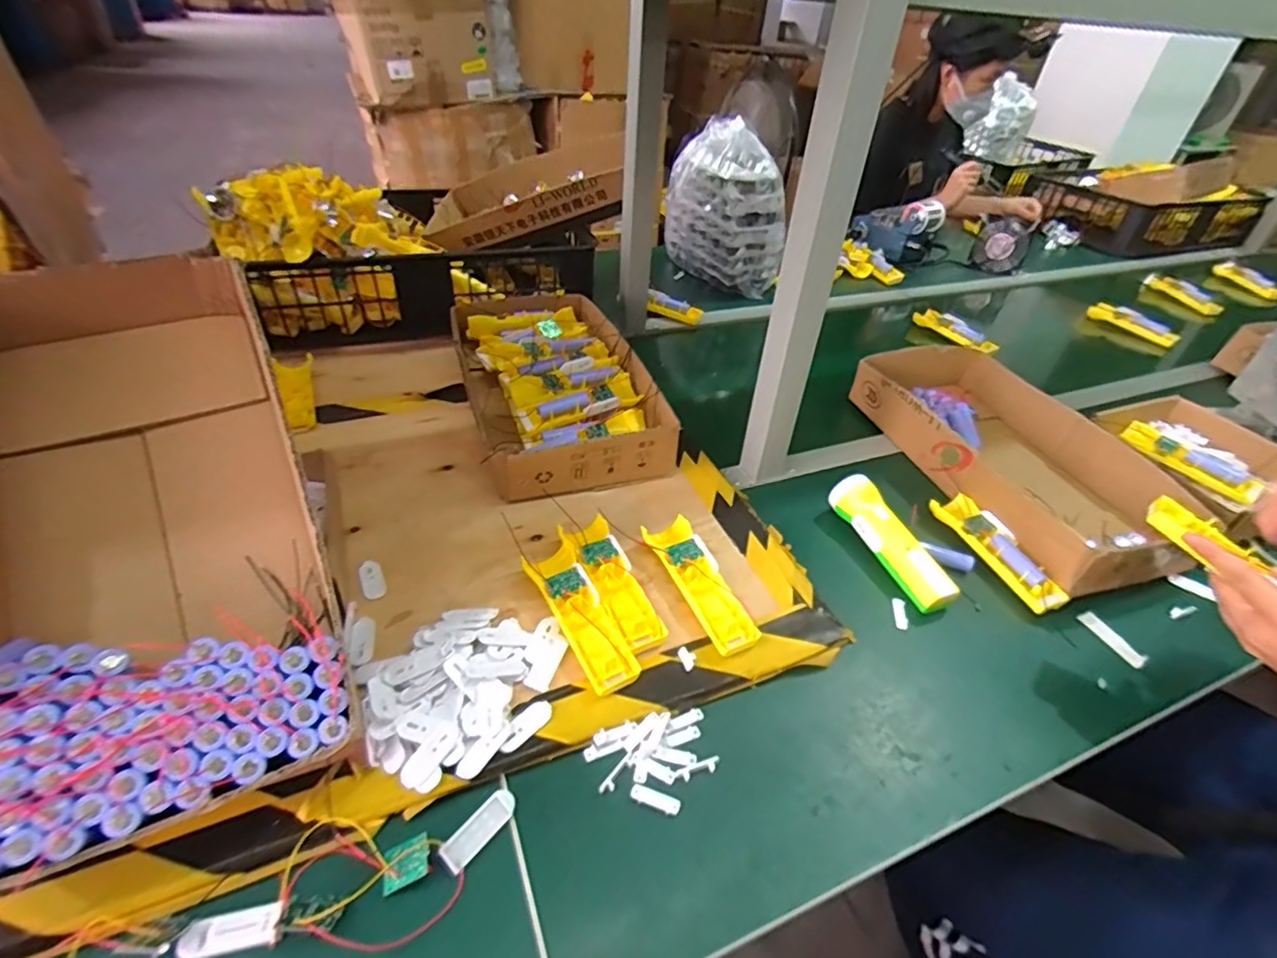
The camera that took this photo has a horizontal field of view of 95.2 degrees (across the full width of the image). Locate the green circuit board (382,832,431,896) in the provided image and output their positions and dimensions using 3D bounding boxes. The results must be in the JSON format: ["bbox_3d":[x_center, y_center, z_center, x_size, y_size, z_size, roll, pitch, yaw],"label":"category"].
[{"bbox_3d":[-0.159,0.261,0.396,0.034,0.007,0.025,-20,82,-13],"label":"green circuit board"}]

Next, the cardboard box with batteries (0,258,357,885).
[{"bbox_3d":[-0.371,0.036,0.435,0.219,0.116,0.420,-20,69,-24],"label":"cardboard box with batteries"}]

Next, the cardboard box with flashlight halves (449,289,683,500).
[{"bbox_3d":[-0.119,-0.146,0.808,0.220,0.073,0.433,-10,42,-17],"label":"cardboard box with flashlight halves"}]

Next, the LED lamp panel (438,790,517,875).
[{"bbox_3d":[-0.114,0.252,0.420,0.020,0.010,0.058,31,47,28],"label":"LED lamp panel"}]

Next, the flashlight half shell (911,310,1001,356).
[{"bbox_3d":[0.614,-0.287,1.131,0.049,0.037,0.165,-27,49,-32],"label":"flashlight half shell"}]

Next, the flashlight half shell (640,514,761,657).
[{"bbox_3d":[0.059,0.104,0.582,0.054,0.028,0.159,-15,44,-22],"label":"flashlight half shell"}]

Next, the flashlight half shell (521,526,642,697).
[{"bbox_3d":[-0.056,0.123,0.542,0.049,0.030,0.166,-18,45,-25],"label":"flashlight half shell"}]

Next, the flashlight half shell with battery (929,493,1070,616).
[{"bbox_3d":[0.400,0.078,0.652,0.050,0.027,0.160,-12,43,-18],"label":"flashlight half shell with battery"}]

